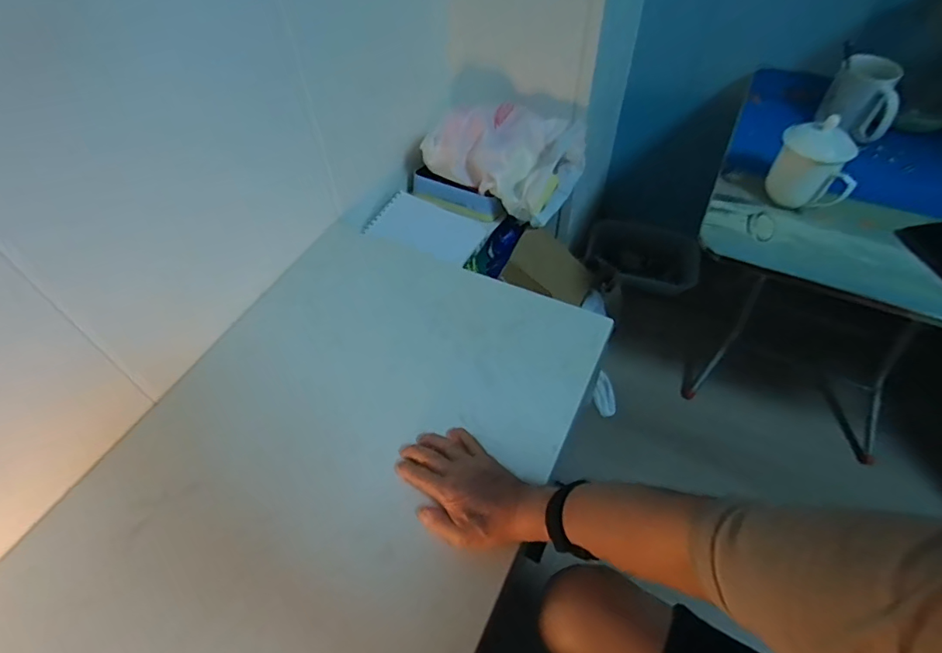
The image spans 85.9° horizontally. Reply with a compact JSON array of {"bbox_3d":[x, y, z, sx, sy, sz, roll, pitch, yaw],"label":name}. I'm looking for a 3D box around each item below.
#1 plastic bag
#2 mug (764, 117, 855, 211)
[{"bbox_3d":[0.071,-0.331,0.998,0.255,0.169,0.201,21,55,17],"label":"plastic bag"},{"bbox_3d":[0.505,-0.230,0.751,0.091,0.132,0.090,-7,52,-3],"label":"mug"}]

